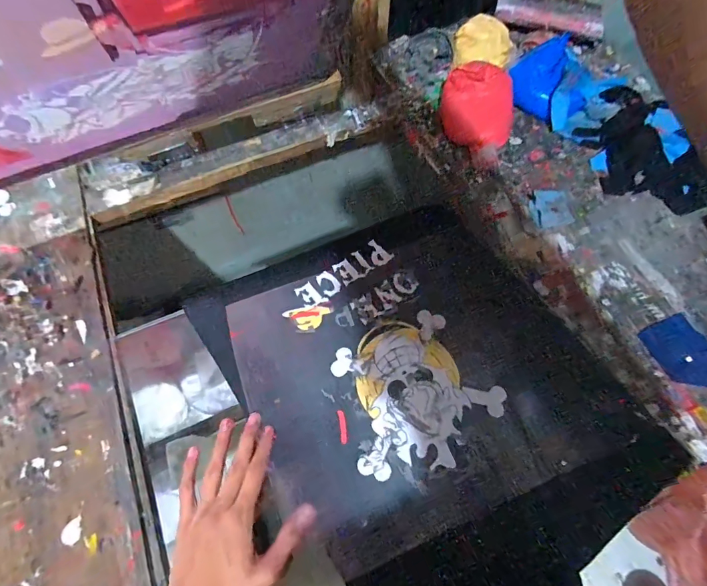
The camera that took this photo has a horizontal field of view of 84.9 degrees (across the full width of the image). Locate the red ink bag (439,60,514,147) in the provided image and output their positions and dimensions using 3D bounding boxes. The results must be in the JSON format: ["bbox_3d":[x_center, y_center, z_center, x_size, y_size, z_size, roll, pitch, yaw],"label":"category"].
[{"bbox_3d":[0.190,-0.282,0.590,0.117,0.068,0.112,15,66,7],"label":"red ink bag"}]

